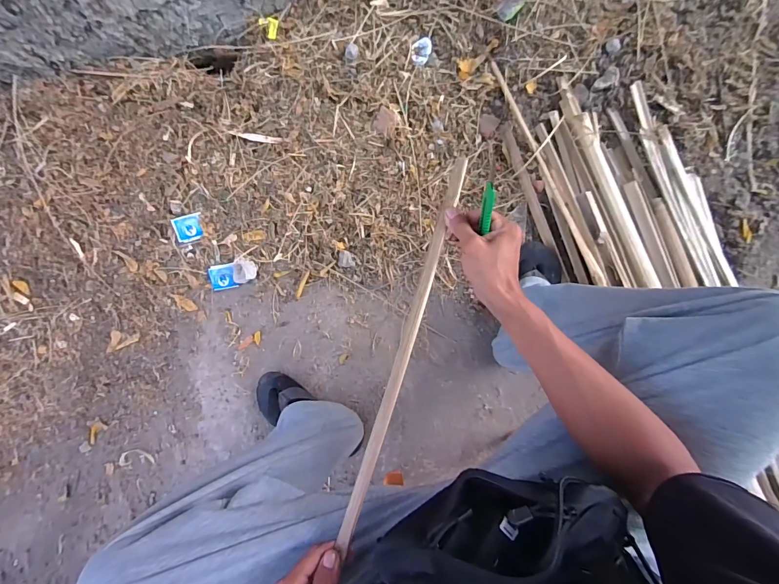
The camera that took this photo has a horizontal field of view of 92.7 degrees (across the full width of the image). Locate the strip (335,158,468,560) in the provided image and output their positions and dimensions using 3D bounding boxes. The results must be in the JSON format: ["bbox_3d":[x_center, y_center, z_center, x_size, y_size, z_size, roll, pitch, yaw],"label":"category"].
[{"bbox_3d":[0.023,0.051,0.440,0.019,0.013,0.464,17,79,7],"label":"strip"}]

